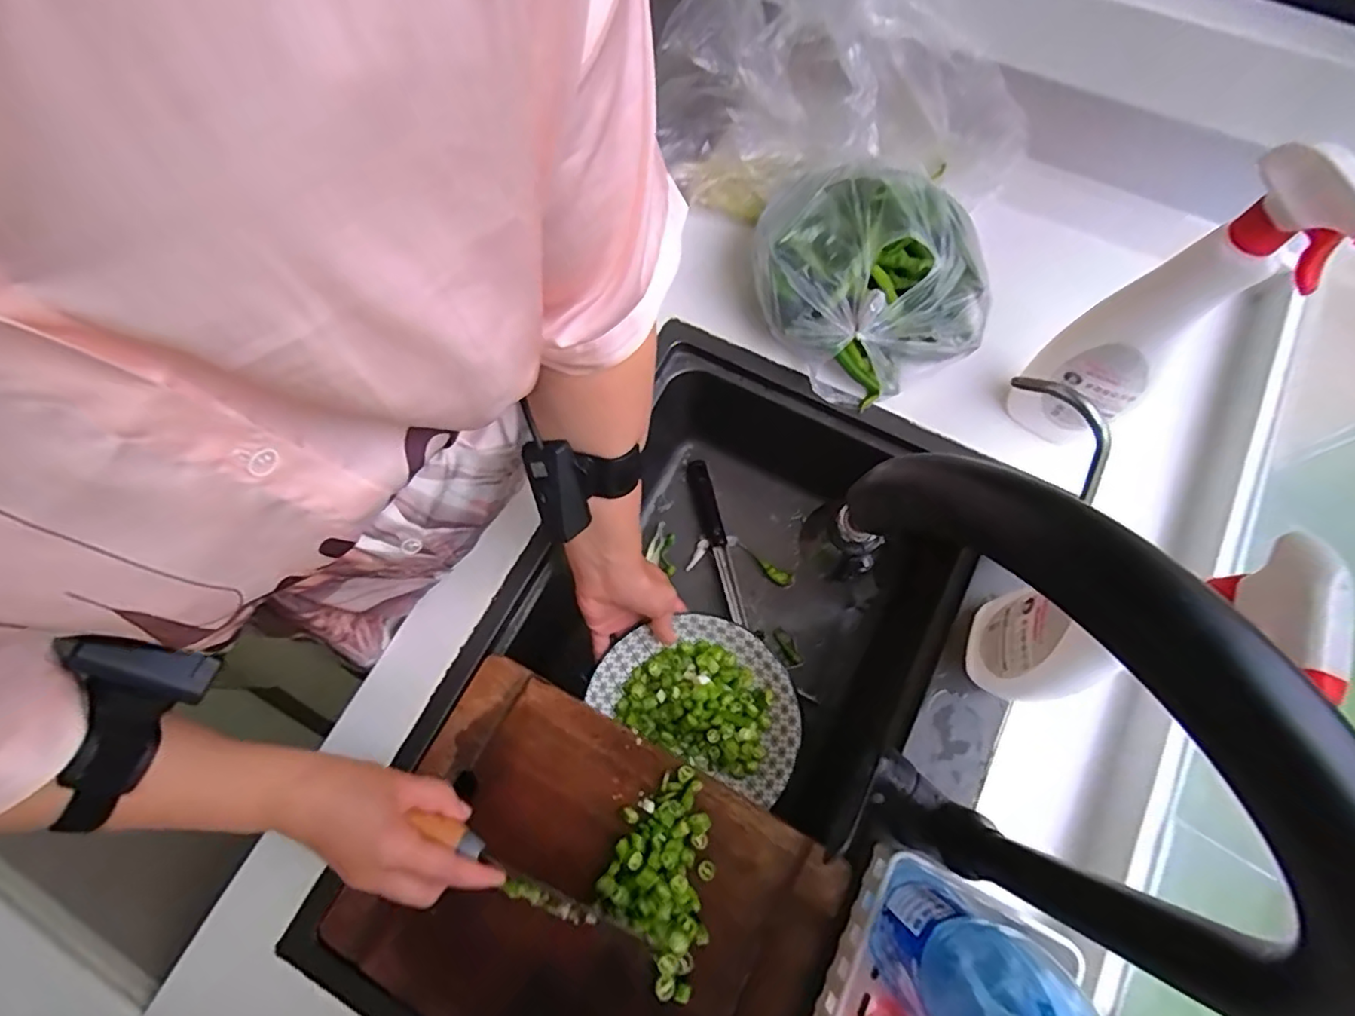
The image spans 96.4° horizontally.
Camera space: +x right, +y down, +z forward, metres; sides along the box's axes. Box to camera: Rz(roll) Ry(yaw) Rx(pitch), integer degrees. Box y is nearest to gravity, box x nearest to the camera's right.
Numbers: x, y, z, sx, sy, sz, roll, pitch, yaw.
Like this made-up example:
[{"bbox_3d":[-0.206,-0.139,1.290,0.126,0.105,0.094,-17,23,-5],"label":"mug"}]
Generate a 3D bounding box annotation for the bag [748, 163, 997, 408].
[{"bbox_3d":[0.182,-0.214,0.586,0.223,0.152,0.158,20,73,9],"label":"bag"}]

